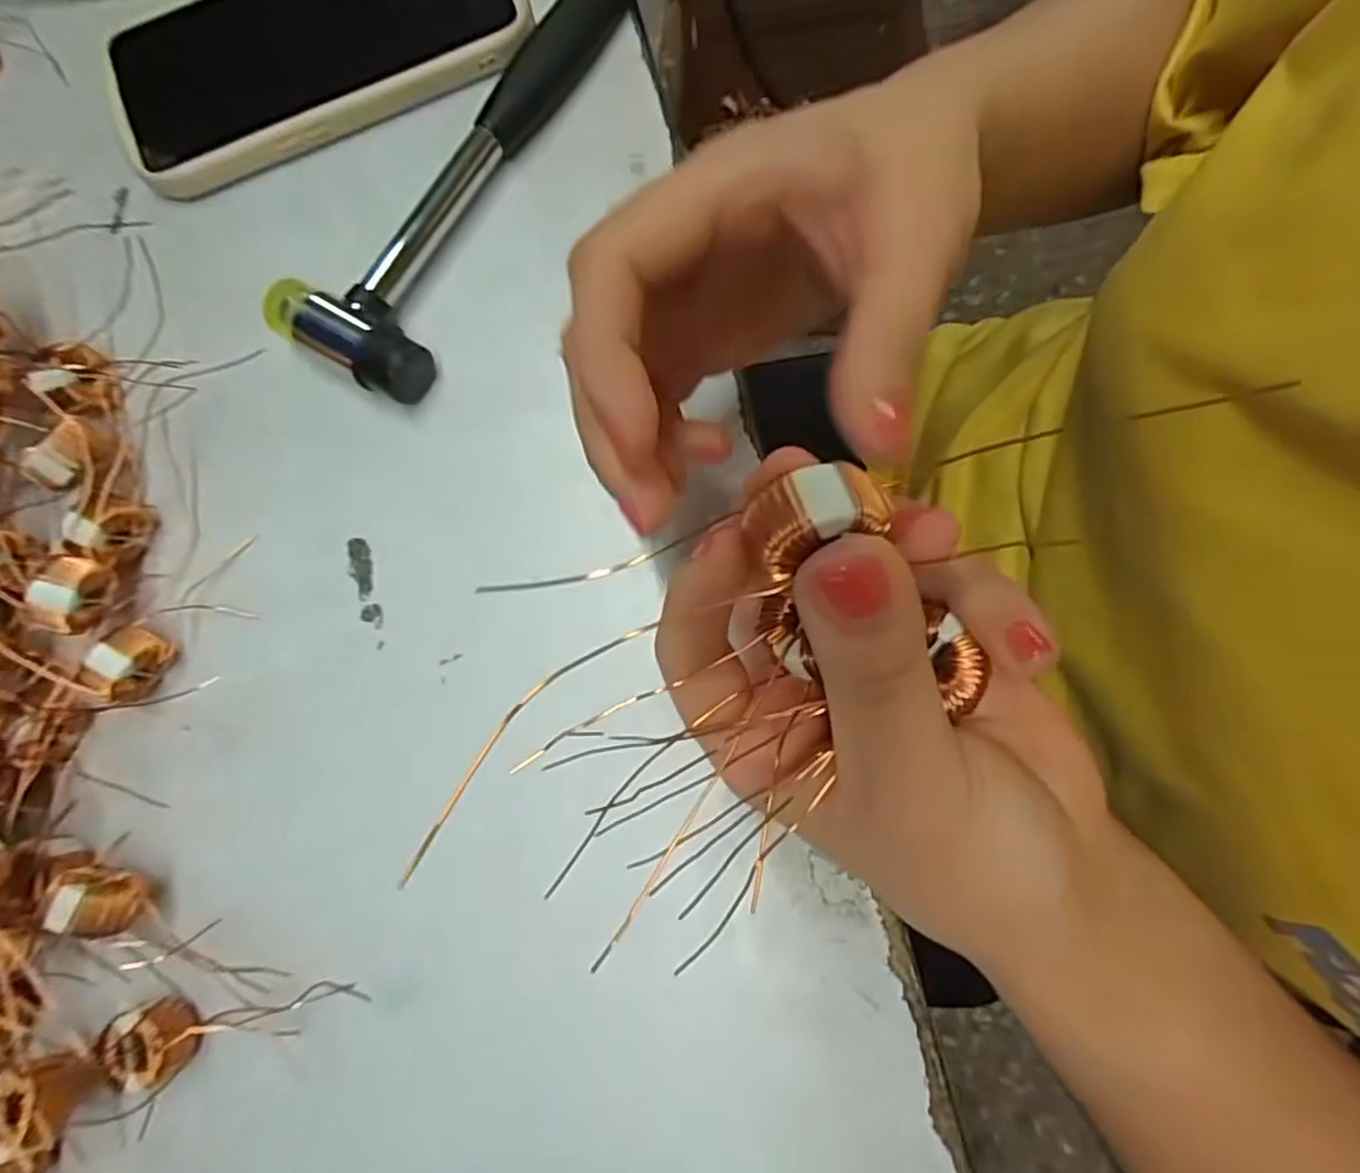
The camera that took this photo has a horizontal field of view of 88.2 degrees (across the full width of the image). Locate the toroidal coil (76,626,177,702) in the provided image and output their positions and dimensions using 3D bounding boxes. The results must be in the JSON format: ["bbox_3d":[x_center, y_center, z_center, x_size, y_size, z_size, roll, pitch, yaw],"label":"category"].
[{"bbox_3d":[-0.186,0.026,0.238,0.014,0.020,0.023,20,81,6],"label":"toroidal coil"}]

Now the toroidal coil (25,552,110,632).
[{"bbox_3d":[-0.199,0.002,0.228,0.015,0.014,0.024,20,81,6],"label":"toroidal coil"}]

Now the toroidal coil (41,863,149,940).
[{"bbox_3d":[-0.181,0.098,0.219,0.023,0.023,0.016,13,81,5],"label":"toroidal coil"}]

